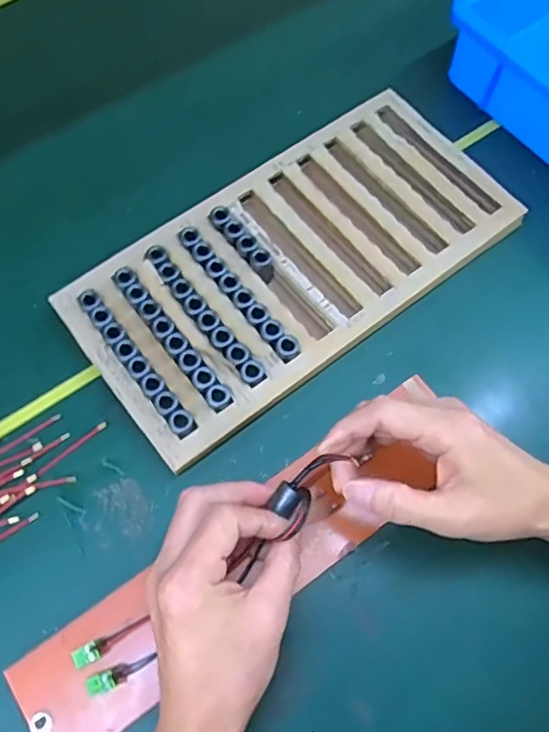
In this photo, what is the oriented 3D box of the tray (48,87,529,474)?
[{"bbox_3d":[0.017,-0.087,0.478,0.354,0.033,0.175,-35,73,-14],"label":"tray"}]

